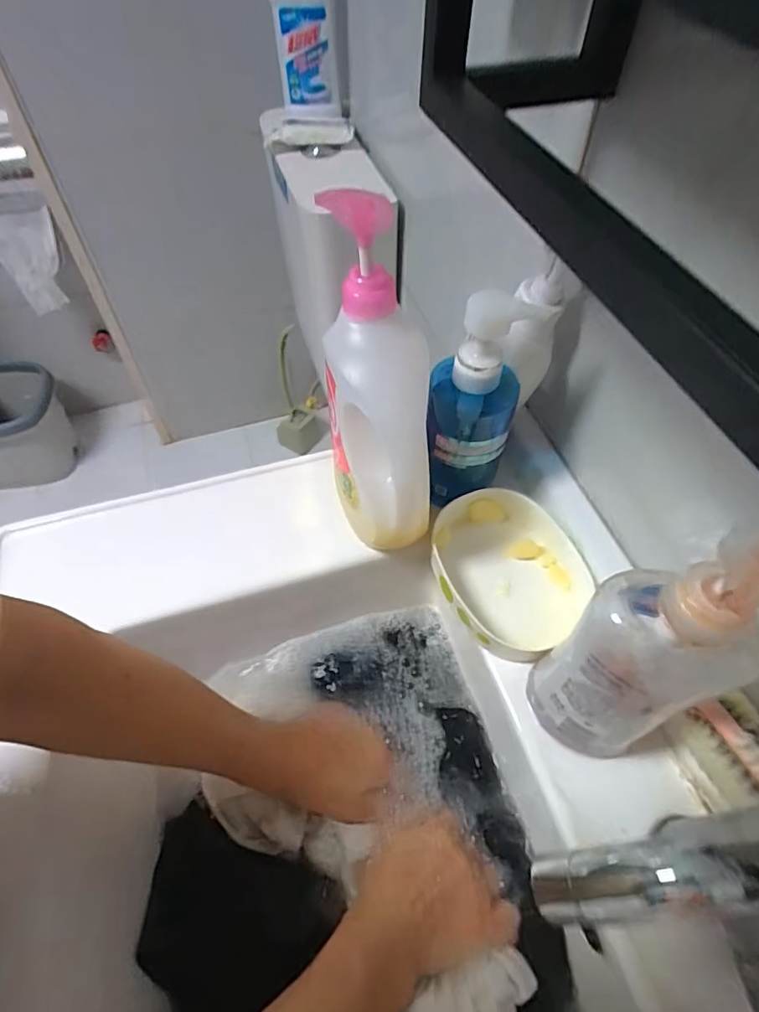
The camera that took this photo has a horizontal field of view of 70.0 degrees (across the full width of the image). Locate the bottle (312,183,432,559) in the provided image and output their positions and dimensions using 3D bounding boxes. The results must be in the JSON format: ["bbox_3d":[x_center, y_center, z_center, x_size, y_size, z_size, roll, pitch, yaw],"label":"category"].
[{"bbox_3d":[-0.005,-0.076,0.385,0.069,0.254,0.083,-6,30,-3],"label":"bottle"}]

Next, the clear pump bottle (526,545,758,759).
[{"bbox_3d":[0.139,0.083,0.299,0.059,0.222,0.066,-10,56,-7],"label":"clear pump bottle"}]

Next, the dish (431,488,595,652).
[{"bbox_3d":[0.105,0.050,0.441,0.116,0.043,0.125,0,55,0],"label":"dish"}]

